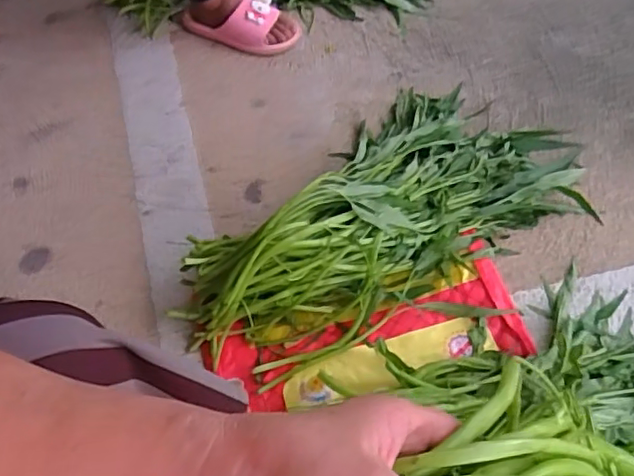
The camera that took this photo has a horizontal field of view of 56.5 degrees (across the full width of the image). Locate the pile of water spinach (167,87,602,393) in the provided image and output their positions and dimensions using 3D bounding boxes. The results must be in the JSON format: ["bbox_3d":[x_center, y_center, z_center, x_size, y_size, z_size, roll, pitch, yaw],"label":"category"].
[{"bbox_3d":[0.100,-0.054,0.842,0.628,0.149,0.329,-36,65,-16],"label":"pile of water spinach"}]

